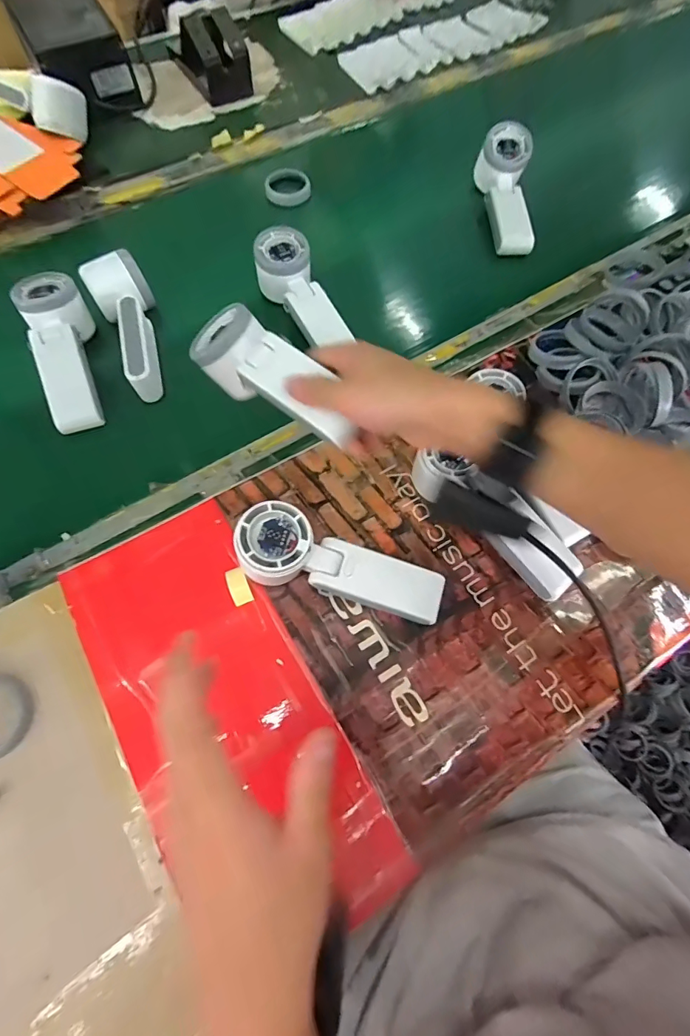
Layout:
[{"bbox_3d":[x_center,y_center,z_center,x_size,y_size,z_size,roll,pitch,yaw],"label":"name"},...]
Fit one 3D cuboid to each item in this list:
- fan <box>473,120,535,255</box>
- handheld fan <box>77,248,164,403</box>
[{"bbox_3d":[0.205,-0.405,0.566,0.061,0.043,0.159,-6,86,-1],"label":"fan"},{"bbox_3d":[-0.214,-0.198,0.458,0.055,0.055,0.146,-24,71,-12],"label":"handheld fan"}]

